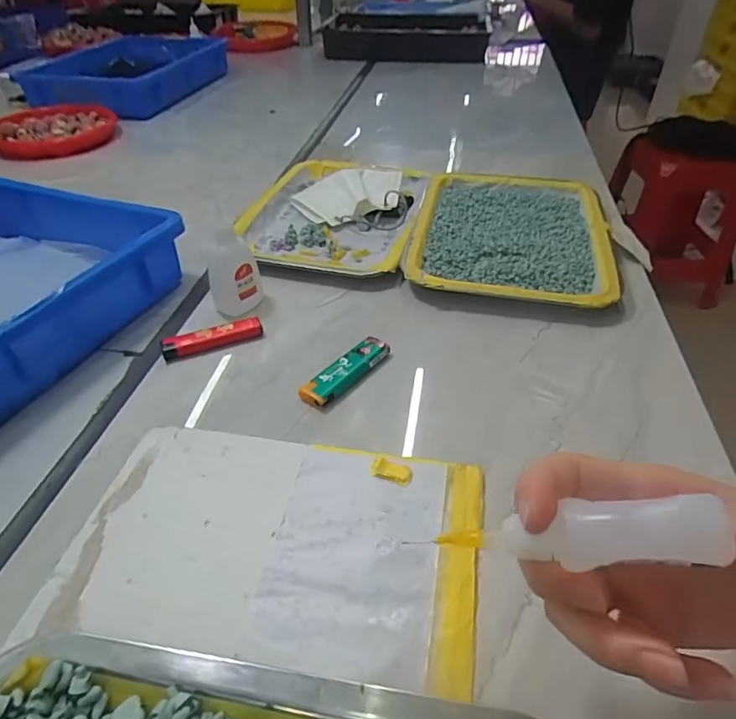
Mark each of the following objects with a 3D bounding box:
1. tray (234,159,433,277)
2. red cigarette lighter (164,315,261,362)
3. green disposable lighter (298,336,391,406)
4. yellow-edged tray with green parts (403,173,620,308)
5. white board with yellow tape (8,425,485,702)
[{"bbox_3d":[-0.031,-0.166,0.564,0.177,0.031,0.251,9,41,12],"label":"tray"},{"bbox_3d":[-0.124,-0.018,0.408,0.077,0.011,0.018,-14,42,-15],"label":"red cigarette lighter"},{"bbox_3d":[-0.015,0.009,0.379,0.023,0.011,0.080,26,47,29],"label":"green disposable lighter"},{"bbox_3d":[0.147,-0.130,0.528,0.187,0.026,0.257,8,41,11],"label":"yellow-edged tray with green parts"},{"bbox_3d":[-0.050,0.096,0.281,0.215,0.006,0.128,6,40,8],"label":"white board with yellow tape"}]

